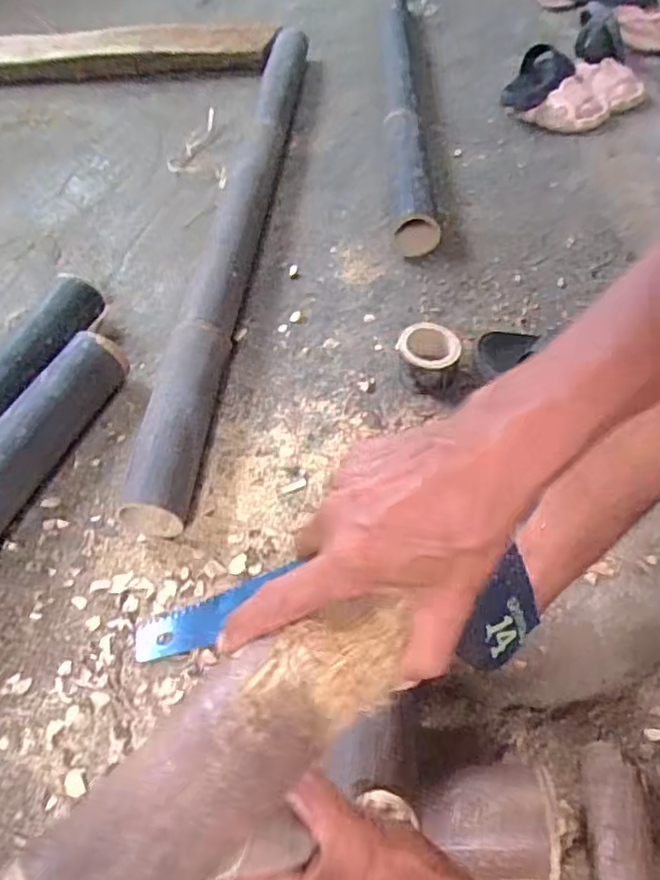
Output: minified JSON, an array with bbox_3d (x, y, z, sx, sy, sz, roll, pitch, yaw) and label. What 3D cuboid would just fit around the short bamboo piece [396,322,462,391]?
[{"bbox_3d":[0.124,-0.101,0.798,0.074,0.055,0.079,-2,54,3],"label":"short bamboo piece"}]

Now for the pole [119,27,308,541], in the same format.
[{"bbox_3d":[-0.138,-0.368,1.010,0.072,0.087,1.125,2,54,7],"label":"pole"}]

